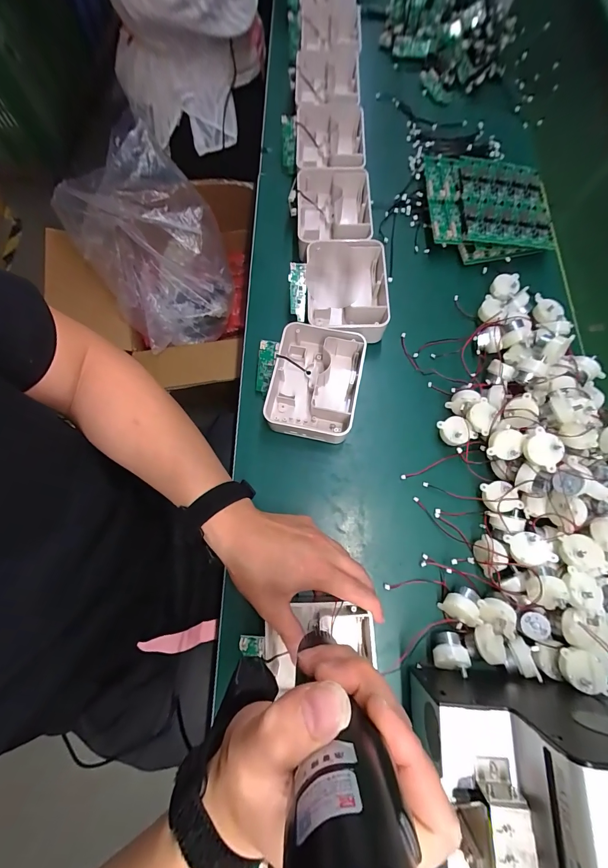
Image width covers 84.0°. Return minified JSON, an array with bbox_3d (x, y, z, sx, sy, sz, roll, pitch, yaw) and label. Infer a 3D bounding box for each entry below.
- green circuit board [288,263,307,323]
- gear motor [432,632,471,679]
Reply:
[{"bbox_3d":[-0.008,-0.183,0.439,0.022,0.009,0.069,-2,110,0],"label":"green circuit board"},{"bbox_3d":[0.139,0.209,0.325,0.028,0.030,0.032,2,73,-1],"label":"gear motor"}]

